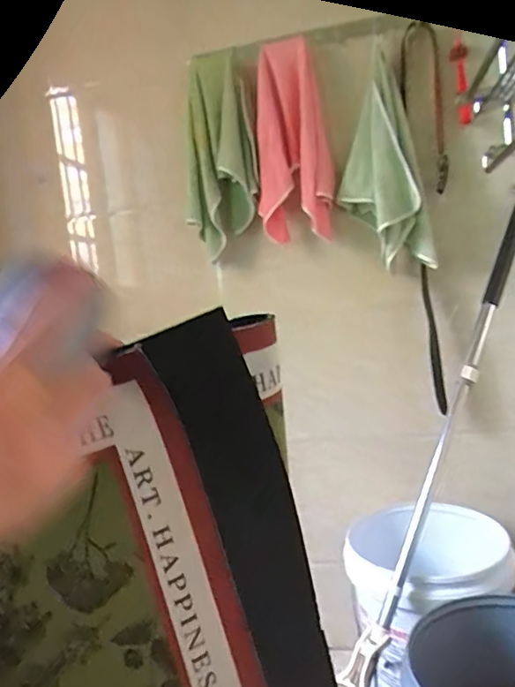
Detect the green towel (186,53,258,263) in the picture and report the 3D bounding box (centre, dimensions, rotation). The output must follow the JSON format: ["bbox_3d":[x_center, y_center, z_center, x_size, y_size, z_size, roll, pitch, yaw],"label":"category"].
[{"bbox_3d":[-0.084,-0.420,1.151,0.152,0.394,0.100,-2,2,1],"label":"green towel"}]

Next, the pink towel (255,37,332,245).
[{"bbox_3d":[0.076,-0.434,1.116,0.151,0.386,0.087,-2,2,11],"label":"pink towel"}]

